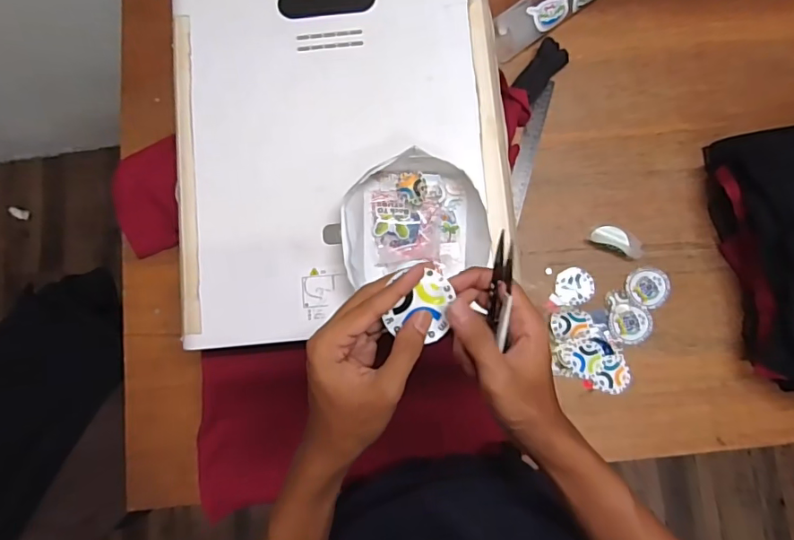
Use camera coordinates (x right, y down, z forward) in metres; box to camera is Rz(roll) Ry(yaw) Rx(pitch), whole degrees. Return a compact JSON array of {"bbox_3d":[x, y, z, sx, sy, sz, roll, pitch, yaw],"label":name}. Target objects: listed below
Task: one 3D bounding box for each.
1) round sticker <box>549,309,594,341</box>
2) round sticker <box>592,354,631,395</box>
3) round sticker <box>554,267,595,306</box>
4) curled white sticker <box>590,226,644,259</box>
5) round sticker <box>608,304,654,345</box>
[{"bbox_3d":[0.251,0.079,0.711,0.056,0.015,0.041,-7,83,7],"label":"round sticker"},{"bbox_3d":[0.310,0.150,0.714,0.048,0.006,0.054,19,81,4],"label":"round sticker"},{"bbox_3d":[0.262,0.024,0.738,0.056,0.004,0.055,-1,79,3],"label":"round sticker"},{"bbox_3d":[0.330,-0.045,0.739,0.076,0.012,0.036,25,88,10],"label":"curled white sticker"},{"bbox_3d":[0.339,0.079,0.723,0.060,0.004,0.056,-1,83,6],"label":"round sticker"}]

